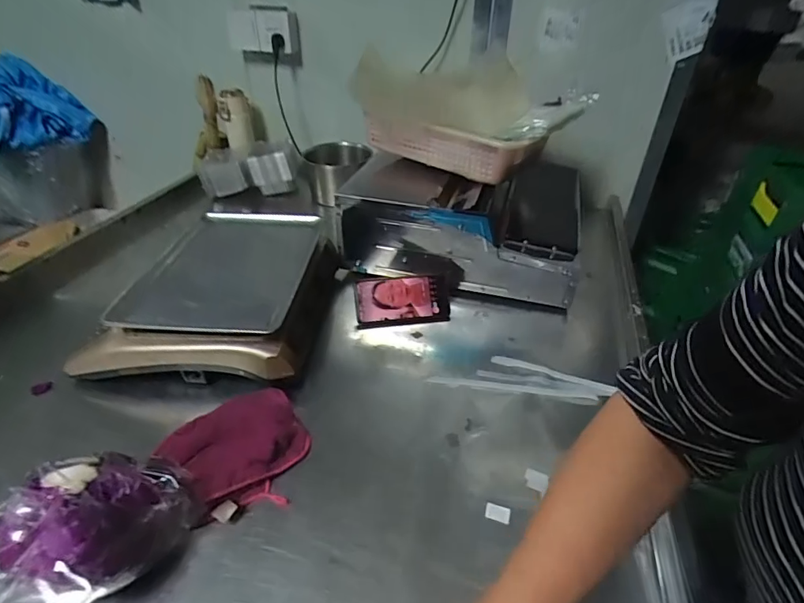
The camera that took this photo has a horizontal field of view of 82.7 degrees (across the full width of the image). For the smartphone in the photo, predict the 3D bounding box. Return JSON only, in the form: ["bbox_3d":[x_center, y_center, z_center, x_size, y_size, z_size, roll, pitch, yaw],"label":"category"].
[{"bbox_3d":[0.004,-0.002,0.788,0.166,0.082,0.019,-4,-1,-9],"label":"smartphone"}]

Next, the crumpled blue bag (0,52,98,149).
[{"bbox_3d":[-1.171,-0.589,1.362,0.311,0.192,0.327,26,45,30],"label":"crumpled blue bag"}]

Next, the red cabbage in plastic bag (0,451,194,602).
[{"bbox_3d":[-0.307,0.221,0.423,0.204,0.134,0.121,-29,45,-34],"label":"red cabbage in plastic bag"}]

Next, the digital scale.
[{"bbox_3d":[-0.290,-0.016,0.744,0.308,0.133,0.340,3,38,5],"label":"digital scale"}]

